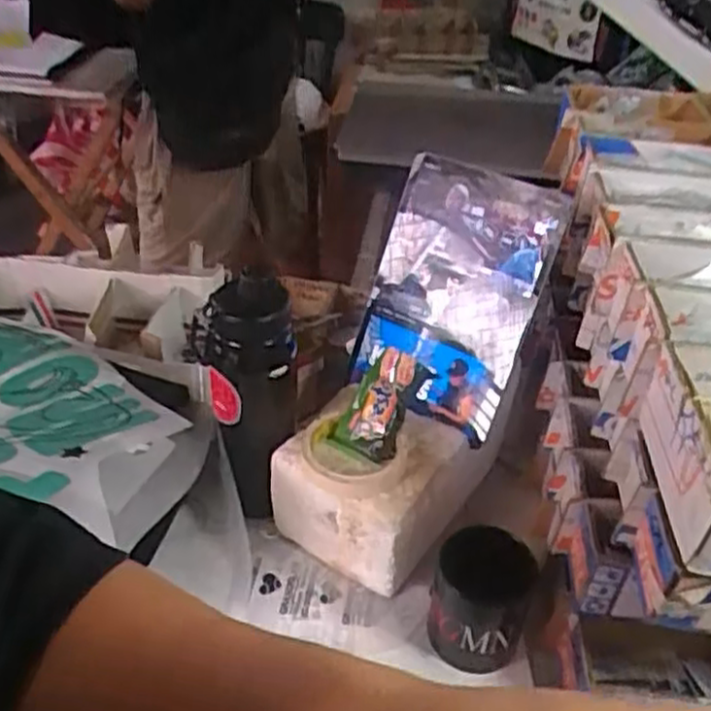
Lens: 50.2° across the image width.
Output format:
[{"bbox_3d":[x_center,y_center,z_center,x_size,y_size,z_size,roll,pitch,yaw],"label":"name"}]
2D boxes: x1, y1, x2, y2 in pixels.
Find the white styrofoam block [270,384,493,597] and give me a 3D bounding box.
[{"bbox_3d":[0.025,0.114,0.742,0.144,0.116,0.163,27,44,27],"label":"white styrofoam block"}]

